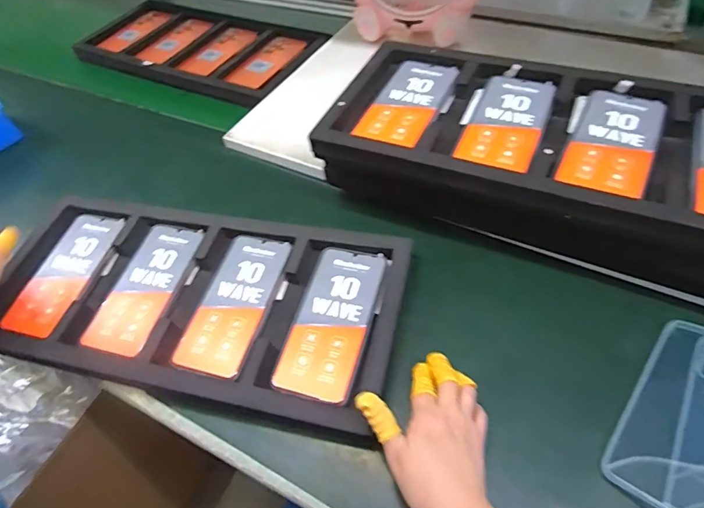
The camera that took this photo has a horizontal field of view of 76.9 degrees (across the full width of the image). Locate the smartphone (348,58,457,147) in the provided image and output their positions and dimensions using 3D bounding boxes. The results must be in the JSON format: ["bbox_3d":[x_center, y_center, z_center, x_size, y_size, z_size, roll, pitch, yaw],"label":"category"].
[{"bbox_3d":[0.067,-0.182,0.531,0.075,0.008,0.161,19,57,19],"label":"smartphone"}]

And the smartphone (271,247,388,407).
[{"bbox_3d":[-0.020,0.066,0.463,0.074,0.009,0.168,12,55,14],"label":"smartphone"}]

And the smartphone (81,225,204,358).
[{"bbox_3d":[-0.239,0.036,0.517,0.074,0.011,0.166,11,54,13],"label":"smartphone"}]

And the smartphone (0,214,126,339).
[{"bbox_3d":[-0.349,0.020,0.541,0.077,0.013,0.170,10,54,13],"label":"smartphone"}]

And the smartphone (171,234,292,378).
[{"bbox_3d":[-0.128,0.049,0.489,0.076,0.008,0.166,12,55,14],"label":"smartphone"}]

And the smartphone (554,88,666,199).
[{"bbox_3d":[0.272,-0.118,0.460,0.075,0.005,0.167,23,58,21],"label":"smartphone"}]

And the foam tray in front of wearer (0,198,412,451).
[{"bbox_3d":[-0.179,0.052,0.505,0.460,0.043,0.217,10,54,13],"label":"foam tray in front of wearer"}]

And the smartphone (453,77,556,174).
[{"bbox_3d":[0.172,-0.147,0.494,0.075,0.005,0.163,18,56,18],"label":"smartphone"}]

